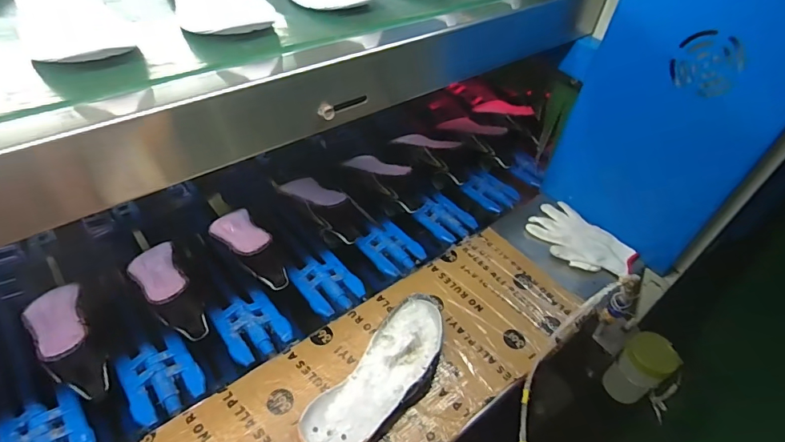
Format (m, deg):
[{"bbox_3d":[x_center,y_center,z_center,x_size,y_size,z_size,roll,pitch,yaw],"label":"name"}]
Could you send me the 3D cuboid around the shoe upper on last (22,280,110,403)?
[{"bbox_3d":[-0.445,0.162,0.609,0.068,0.096,0.184,-27,53,-29],"label":"shoe upper on last"}]

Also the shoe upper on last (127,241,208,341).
[{"bbox_3d":[-0.345,0.094,0.669,0.072,0.068,0.184,-24,50,-27],"label":"shoe upper on last"}]

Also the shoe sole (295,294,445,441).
[{"bbox_3d":[-0.015,0.209,0.583,0.093,0.060,0.247,29,49,21],"label":"shoe sole"}]

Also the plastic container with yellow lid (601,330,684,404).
[{"bbox_3d":[0.418,0.254,0.758,0.059,0.132,0.071,-29,54,-30],"label":"plastic container with yellow lid"}]

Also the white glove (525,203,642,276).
[{"bbox_3d":[0.347,0.031,0.822,0.127,0.024,0.188,-31,56,-32],"label":"white glove"}]

